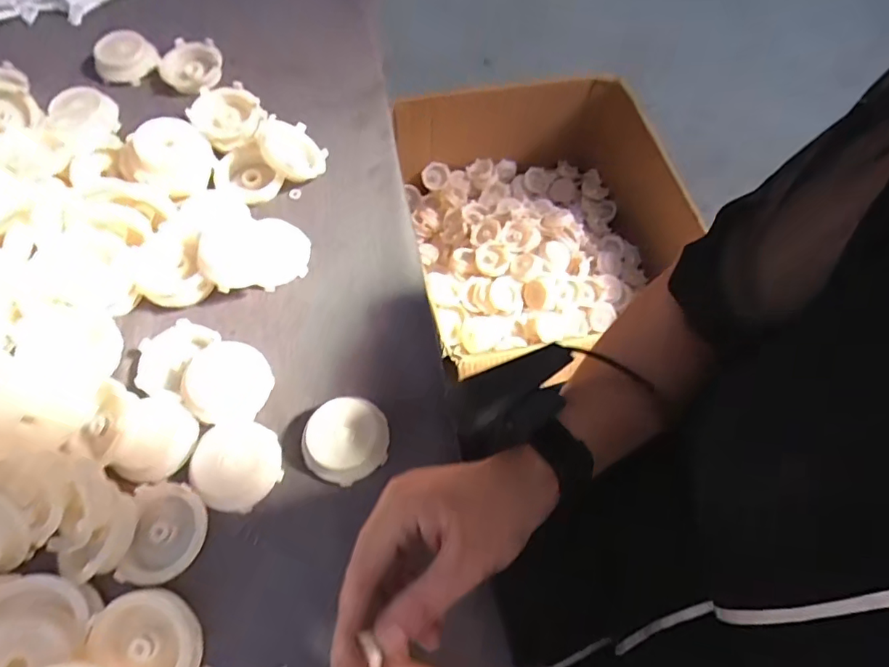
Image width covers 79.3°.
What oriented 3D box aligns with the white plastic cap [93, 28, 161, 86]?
[{"bbox_3d":[-0.290,-0.252,0.486,0.051,0.022,0.051,-39,71,-17],"label":"white plastic cap"}]

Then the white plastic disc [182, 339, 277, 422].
[{"bbox_3d":[-0.144,0.033,0.357,0.052,0.017,0.054,0,65,-1],"label":"white plastic disc"}]

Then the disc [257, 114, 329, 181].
[{"bbox_3d":[-0.121,-0.146,0.428,0.053,0.015,0.053,45,39,-15],"label":"disc"}]

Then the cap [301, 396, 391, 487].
[{"bbox_3d":[-0.062,0.066,0.341,0.053,0.020,0.052,0,65,-1],"label":"cap"}]

